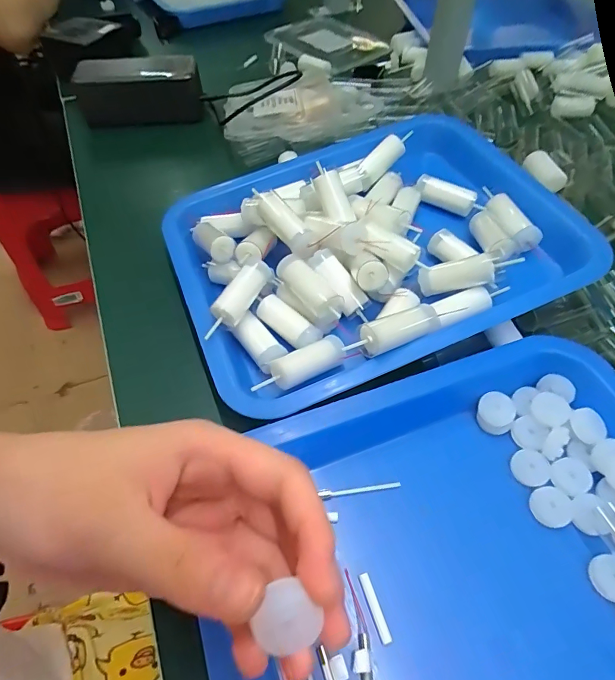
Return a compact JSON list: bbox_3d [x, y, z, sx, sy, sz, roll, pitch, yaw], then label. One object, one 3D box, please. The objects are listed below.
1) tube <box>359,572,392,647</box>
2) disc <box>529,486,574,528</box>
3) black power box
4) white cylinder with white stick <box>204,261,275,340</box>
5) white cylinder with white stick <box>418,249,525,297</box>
[{"bbox_3d":[0.033,0.132,0.206,0.005,0.005,0.030,-16,56,-11],"label":"tube"},{"bbox_3d":[0.136,0.092,0.232,0.020,0.004,0.020,0,55,0],"label":"disc"},{"bbox_3d":[-0.189,-0.281,0.479,0.132,0.061,0.047,-7,55,-5],"label":"black power box"},{"bbox_3d":[-0.048,-0.026,0.287,0.020,0.022,0.067,30,60,19],"label":"white cylinder with white stick"},{"bbox_3d":[0.110,-0.046,0.287,0.064,0.016,0.015,-12,50,20],"label":"white cylinder with white stick"}]

